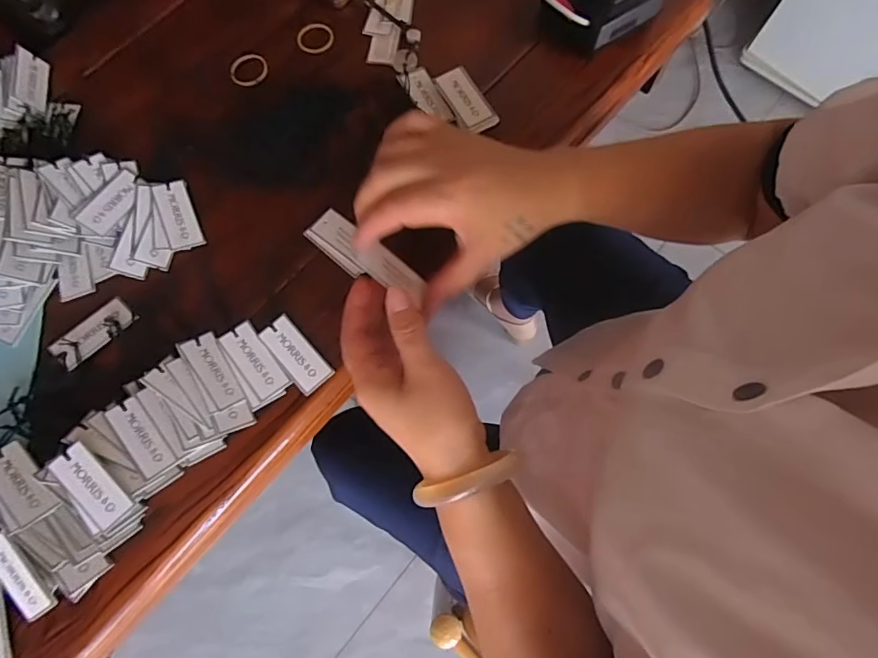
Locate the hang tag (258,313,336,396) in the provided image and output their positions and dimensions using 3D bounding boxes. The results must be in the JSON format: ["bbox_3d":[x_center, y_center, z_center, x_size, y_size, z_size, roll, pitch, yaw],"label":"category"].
[{"bbox_3d":[-0.103,0.018,0.361,0.026,0.004,0.057,-41,84,-7],"label":"hang tag"}]

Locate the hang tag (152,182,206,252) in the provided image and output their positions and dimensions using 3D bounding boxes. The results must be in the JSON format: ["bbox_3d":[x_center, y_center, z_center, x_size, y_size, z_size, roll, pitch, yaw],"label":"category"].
[{"bbox_3d":[-0.205,-0.090,0.391,0.024,0.004,0.055,-19,82,-20],"label":"hang tag"}]

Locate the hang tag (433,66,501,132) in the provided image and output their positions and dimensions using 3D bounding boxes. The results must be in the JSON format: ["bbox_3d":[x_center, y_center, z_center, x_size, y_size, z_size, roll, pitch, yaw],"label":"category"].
[{"bbox_3d":[0.023,-0.187,0.406,0.026,0.009,0.057,-29,76,-7],"label":"hang tag"}]

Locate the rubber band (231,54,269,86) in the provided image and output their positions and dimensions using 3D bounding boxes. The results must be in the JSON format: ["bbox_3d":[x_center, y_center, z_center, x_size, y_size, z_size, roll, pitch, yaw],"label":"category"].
[{"bbox_3d":[-0.166,-0.227,0.434,0.033,0.004,0.033,-8,74,-2],"label":"rubber band"}]

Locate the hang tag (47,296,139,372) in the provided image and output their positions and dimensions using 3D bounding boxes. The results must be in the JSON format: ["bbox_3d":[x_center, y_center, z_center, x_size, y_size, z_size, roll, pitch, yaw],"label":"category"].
[{"bbox_3d":[-0.256,0.002,0.368,0.027,0.004,0.058,40,71,13],"label":"hang tag"}]

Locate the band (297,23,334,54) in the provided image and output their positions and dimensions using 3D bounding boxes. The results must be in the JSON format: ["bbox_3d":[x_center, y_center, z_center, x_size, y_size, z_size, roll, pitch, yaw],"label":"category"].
[{"bbox_3d":[-0.110,-0.259,0.441,0.033,0.004,0.031,5,74,2],"label":"band"}]

